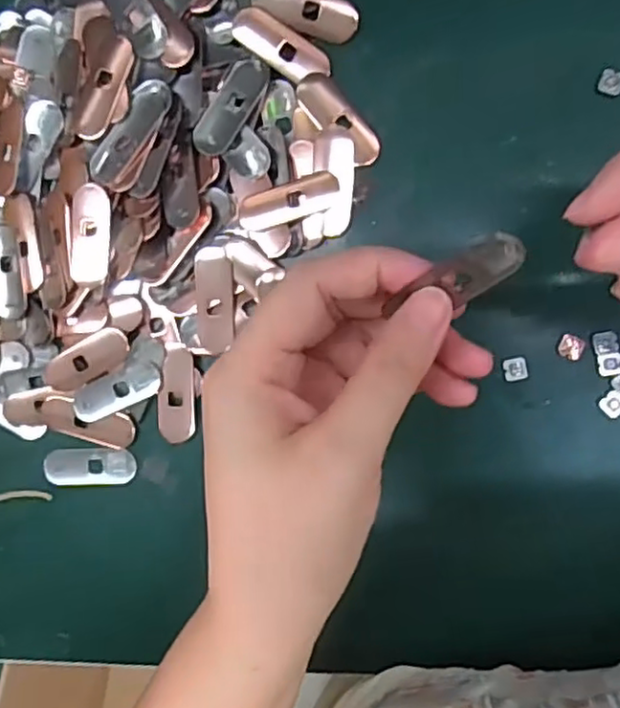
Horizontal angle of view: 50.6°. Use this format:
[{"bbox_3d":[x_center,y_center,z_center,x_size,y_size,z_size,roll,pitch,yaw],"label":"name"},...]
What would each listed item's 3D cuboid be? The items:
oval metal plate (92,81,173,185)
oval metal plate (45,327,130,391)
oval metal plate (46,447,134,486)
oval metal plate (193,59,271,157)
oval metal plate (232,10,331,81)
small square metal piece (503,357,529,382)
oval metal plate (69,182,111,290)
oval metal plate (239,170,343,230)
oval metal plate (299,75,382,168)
[{"bbox_3d":[-0.086,-0.107,0.317,0.020,0.007,0.054,34,98,5],"label":"oval metal plate"},{"bbox_3d":[-0.115,0.003,0.335,0.052,0.005,0.020,-30,90,14],"label":"oval metal plate"},{"bbox_3d":[-0.116,0.060,0.346,0.049,0.004,0.020,-4,93,9],"label":"oval metal plate"},{"bbox_3d":[-0.038,-0.118,0.314,0.020,0.004,0.049,33,98,6],"label":"oval metal plate"},{"bbox_3d":[-0.014,-0.146,0.311,0.049,0.005,0.019,36,98,5],"label":"oval metal plate"},{"bbox_3d":[0.096,0.007,0.306,0.010,0.004,0.010,-12,92,10],"label":"small square metal piece"},{"bbox_3d":[-0.108,-0.058,0.323,0.020,0.004,0.049,5,100,4],"label":"oval metal plate"},{"bbox_3d":[-0.011,-0.073,0.313,0.049,0.004,0.018,-19,91,10],"label":"oval metal plate"},{"bbox_3d":[0.013,-0.111,0.312,0.017,0.006,0.050,-40,87,9],"label":"oval metal plate"}]

